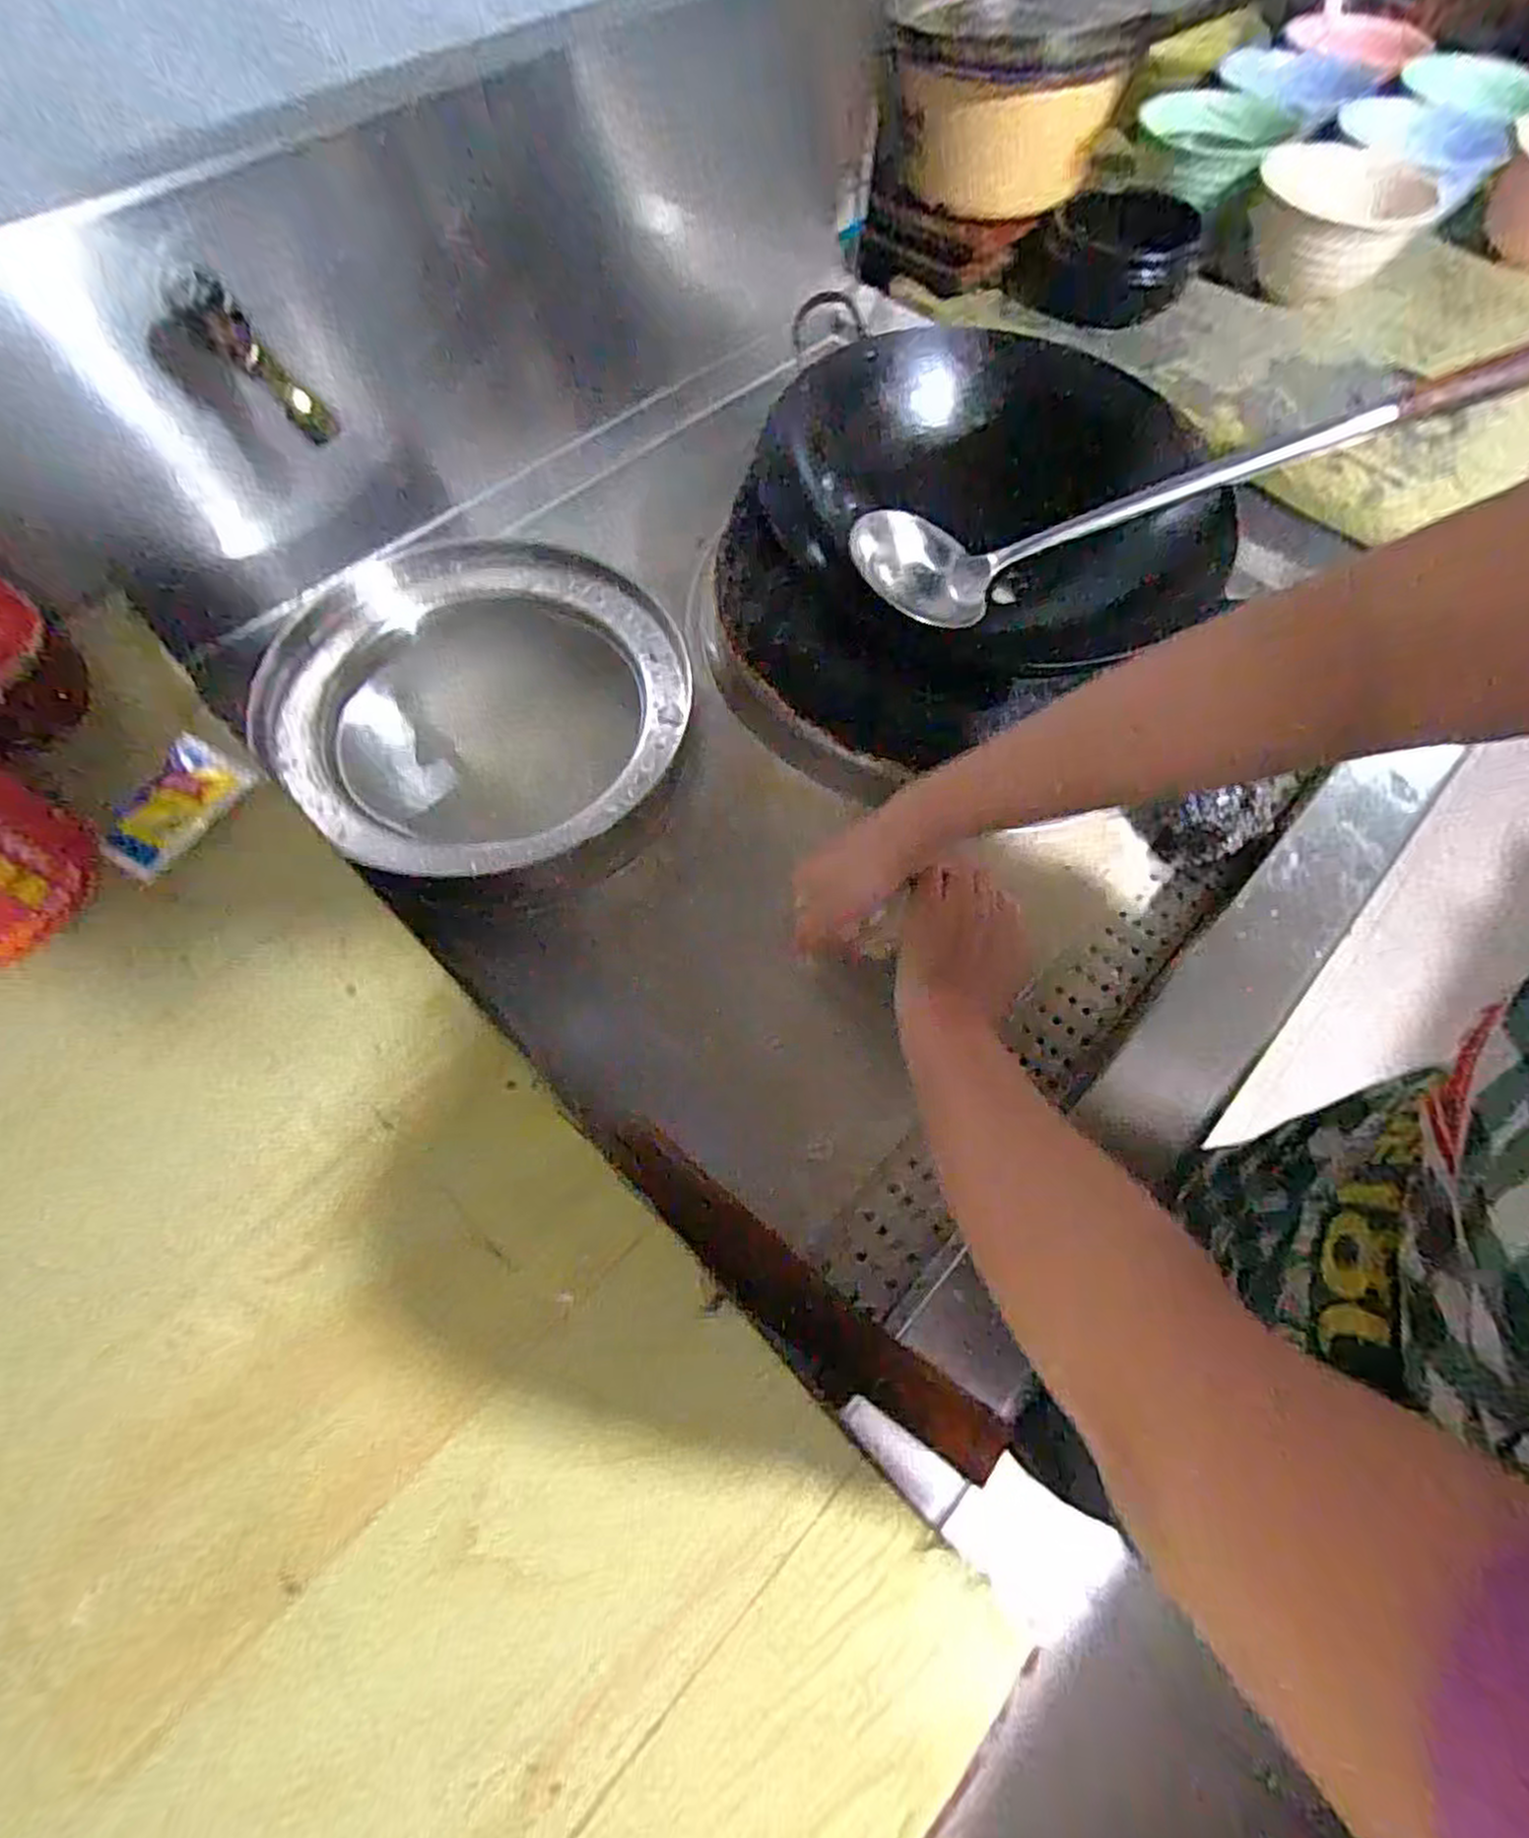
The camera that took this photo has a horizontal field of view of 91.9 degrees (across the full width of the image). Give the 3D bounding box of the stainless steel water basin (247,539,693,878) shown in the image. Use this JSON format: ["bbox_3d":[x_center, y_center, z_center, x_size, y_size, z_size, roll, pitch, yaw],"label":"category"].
[{"bbox_3d":[-0.208,-0.156,0.556,0.294,0.068,0.278,0,64,0],"label":"stainless steel water basin"}]

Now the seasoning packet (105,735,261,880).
[{"bbox_3d":[-0.326,-0.062,0.408,0.055,0.011,0.078,25,64,10],"label":"seasoning packet"}]

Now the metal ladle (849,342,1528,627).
[{"bbox_3d":[0.309,-0.318,0.548,0.480,0.053,0.088,-11,62,14],"label":"metal ladle"}]

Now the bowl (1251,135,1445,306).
[{"bbox_3d":[0.578,-0.710,0.761,0.160,0.083,0.147,34,68,15],"label":"bowl"}]

